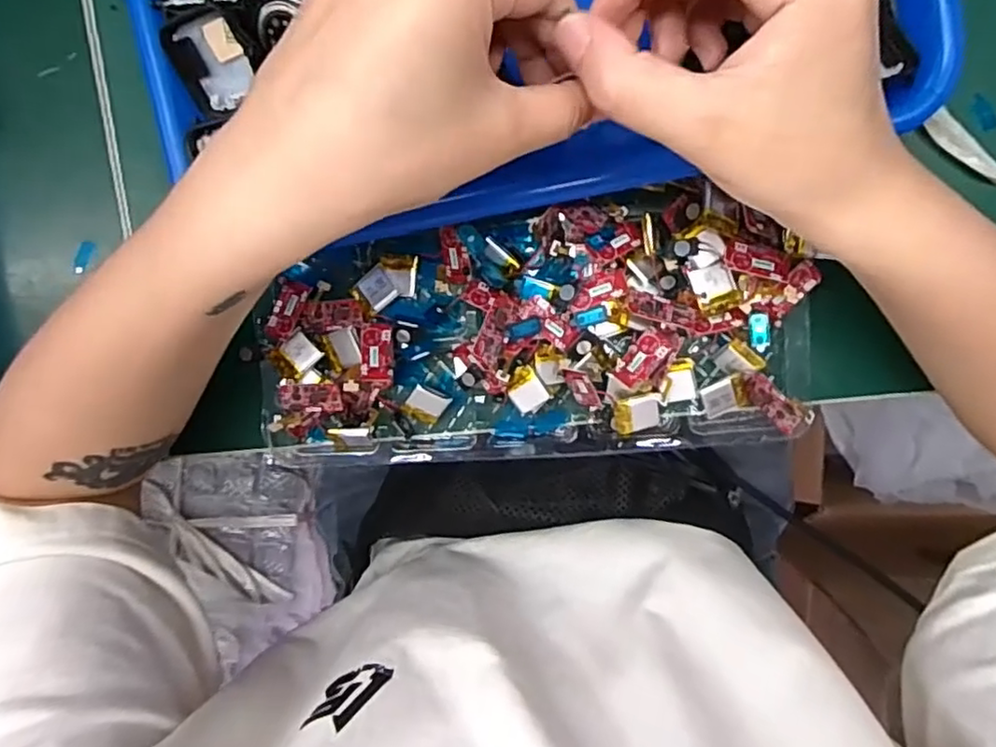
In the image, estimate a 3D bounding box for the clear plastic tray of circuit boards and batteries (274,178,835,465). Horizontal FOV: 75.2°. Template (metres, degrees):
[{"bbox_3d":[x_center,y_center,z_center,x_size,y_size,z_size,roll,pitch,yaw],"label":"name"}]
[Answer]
[{"bbox_3d":[0.012,-0.017,0.305,0.255,0.036,0.113,-5,96,5],"label":"clear plastic tray of circuit boards and batteries"}]

